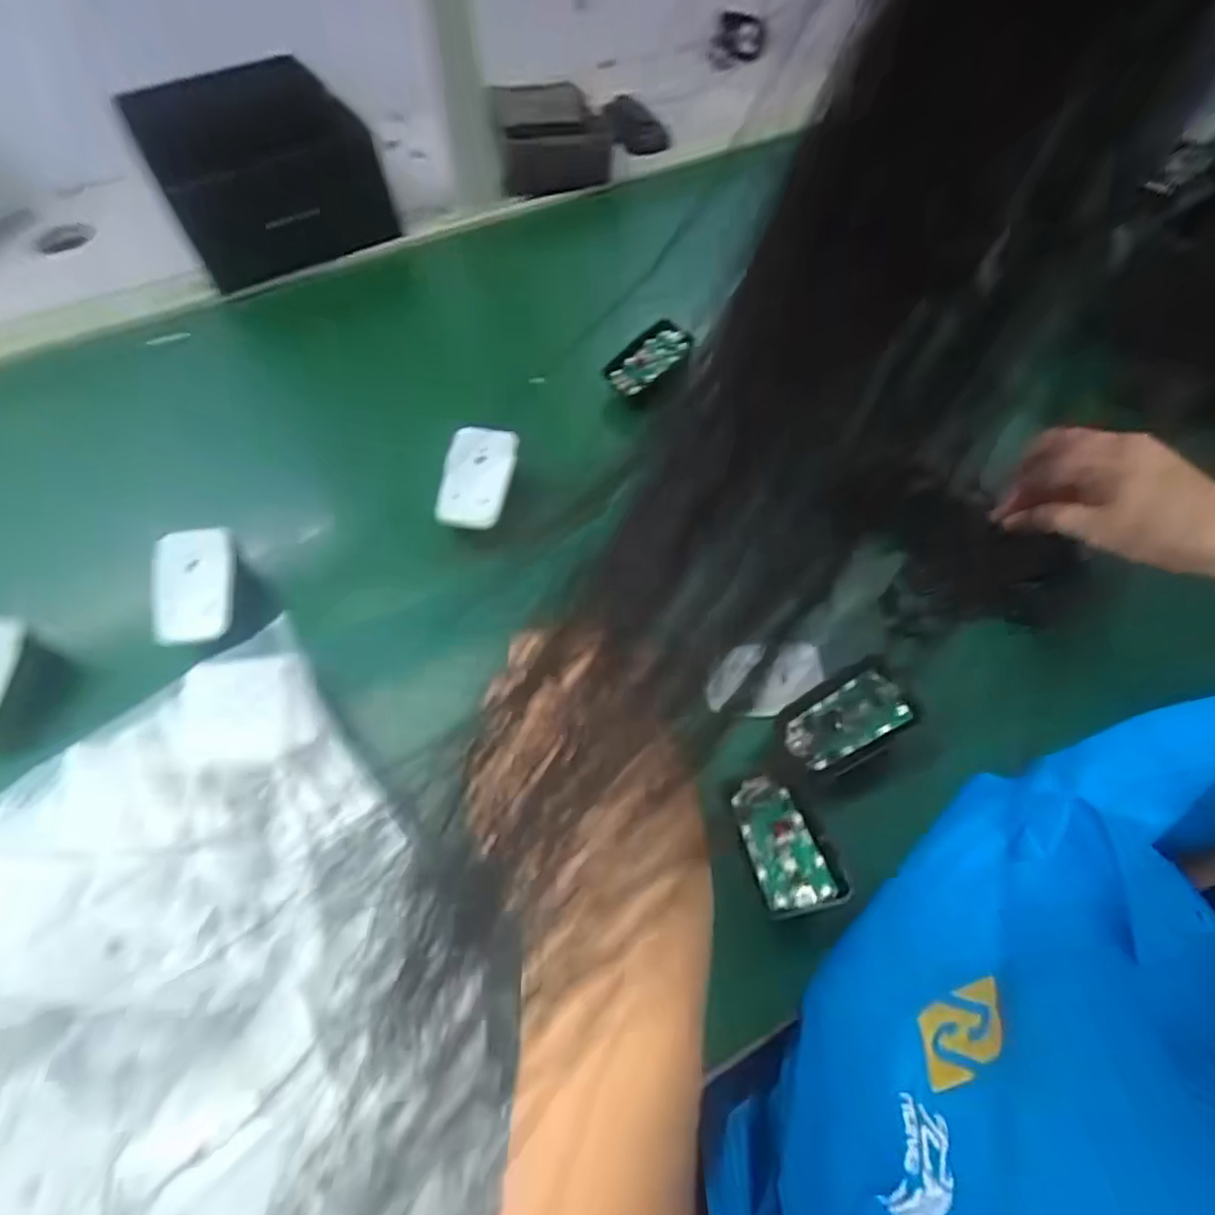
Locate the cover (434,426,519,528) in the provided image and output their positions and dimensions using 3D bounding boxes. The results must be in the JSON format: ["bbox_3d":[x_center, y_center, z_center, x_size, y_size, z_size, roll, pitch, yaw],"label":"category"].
[{"bbox_3d":[-0.088,-0.086,0.413,0.045,0.008,0.068,12,80,3],"label":"cover"}]

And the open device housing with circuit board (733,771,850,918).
[{"bbox_3d":[0.084,0.111,0.298,0.038,0.017,0.065,-13,58,-4],"label":"open device housing with circuit board"}]

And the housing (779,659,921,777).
[{"bbox_3d":[0.127,0.059,0.330,0.065,0.014,0.041,-24,60,-11],"label":"housing"}]

